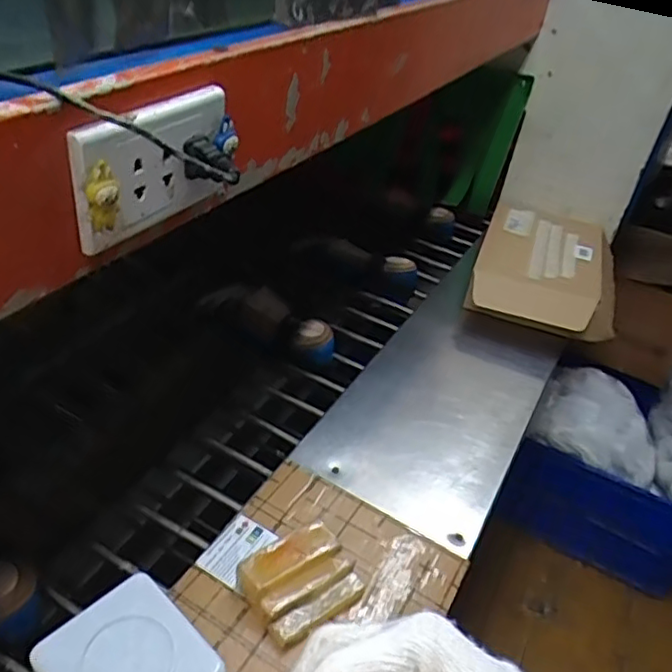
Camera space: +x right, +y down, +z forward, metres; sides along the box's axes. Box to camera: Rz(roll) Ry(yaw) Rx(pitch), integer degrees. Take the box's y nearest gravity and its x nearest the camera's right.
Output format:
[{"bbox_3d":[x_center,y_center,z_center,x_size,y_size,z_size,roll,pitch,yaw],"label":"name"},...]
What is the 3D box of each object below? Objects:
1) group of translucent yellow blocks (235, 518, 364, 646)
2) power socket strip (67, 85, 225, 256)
[{"bbox_3d":[-0.033,0.232,0.592,0.097,0.043,0.080,-23,46,-34],"label":"group of translucent yellow blocks"},{"bbox_3d":[-0.104,-0.100,0.367,0.022,0.067,0.118,19,38,15],"label":"power socket strip"}]

